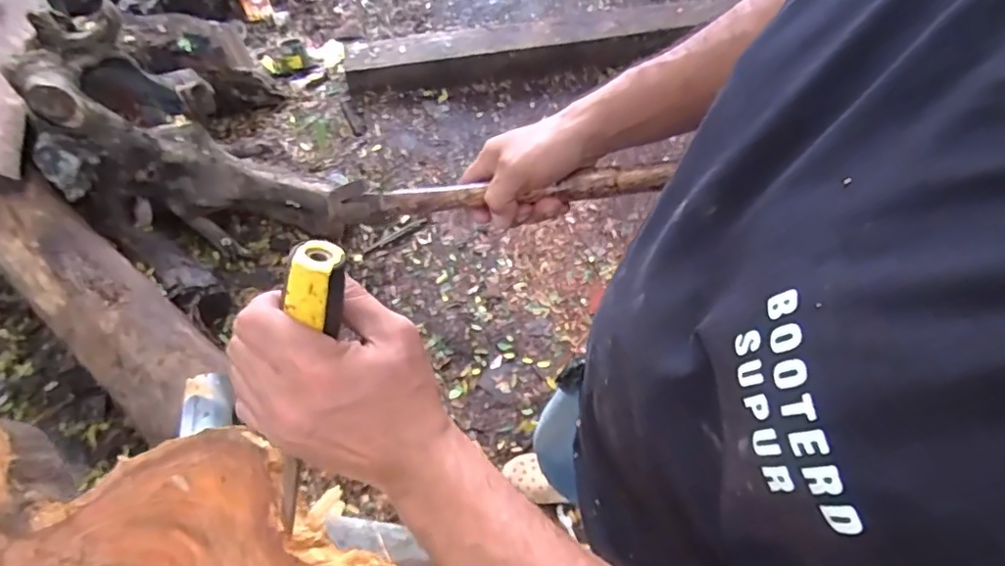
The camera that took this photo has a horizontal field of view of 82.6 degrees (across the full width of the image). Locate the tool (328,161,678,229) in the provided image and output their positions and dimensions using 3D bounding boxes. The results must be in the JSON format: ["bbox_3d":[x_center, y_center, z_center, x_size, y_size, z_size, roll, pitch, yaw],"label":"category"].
[{"bbox_3d":[-0.001,-0.081,0.489,0.288,0.053,0.030,-5,55,3],"label":"tool"}]

